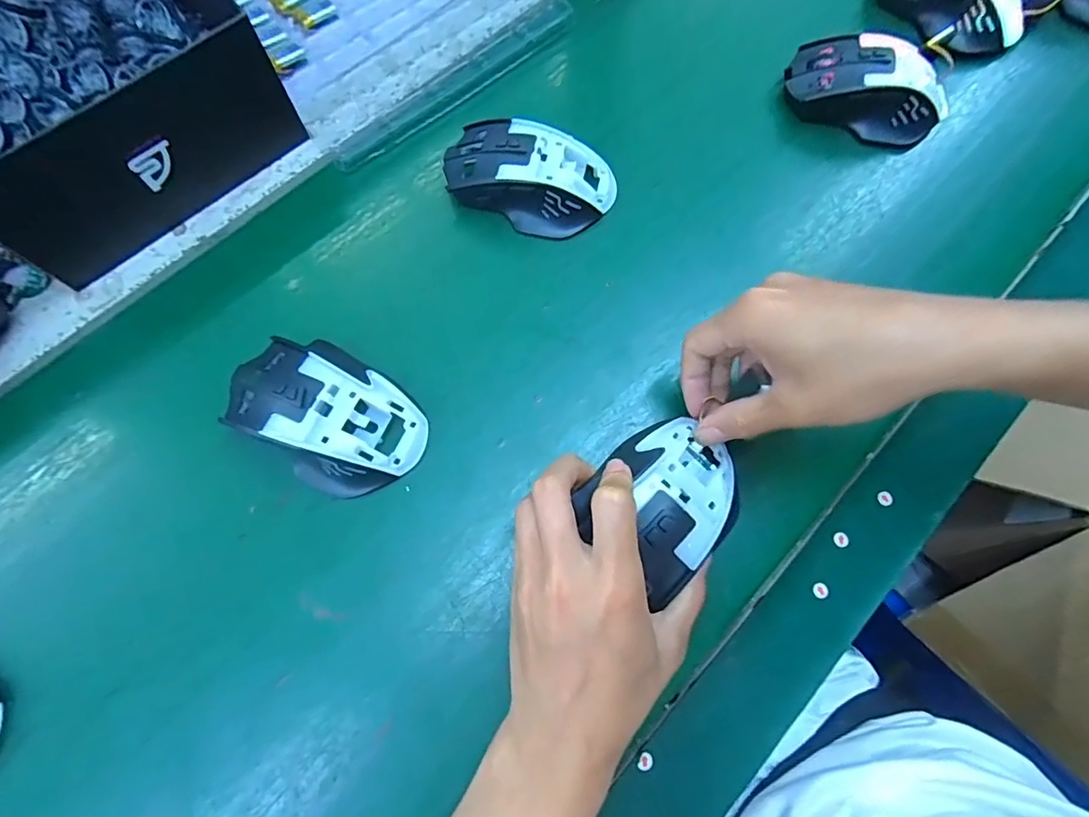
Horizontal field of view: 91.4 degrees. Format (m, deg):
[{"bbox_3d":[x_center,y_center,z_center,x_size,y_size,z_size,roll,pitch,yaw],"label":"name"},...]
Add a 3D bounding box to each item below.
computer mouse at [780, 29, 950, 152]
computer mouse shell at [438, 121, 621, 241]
[{"bbox_3d":[0.238,-0.235,0.388,0.114,0.039,0.062,23,74,5],"label":"computer mouse"},{"bbox_3d":[-0.011,-0.157,0.358,0.114,0.035,0.064,16,73,3],"label":"computer mouse shell"}]

